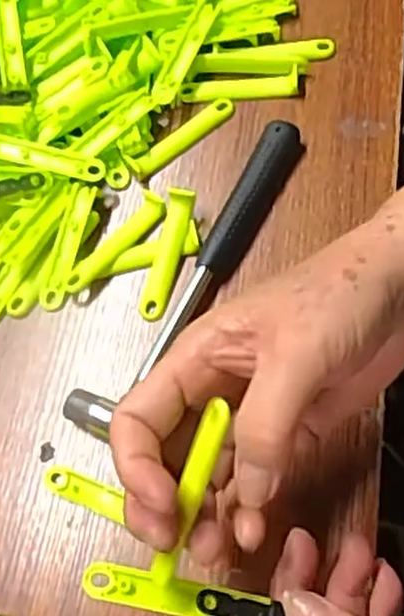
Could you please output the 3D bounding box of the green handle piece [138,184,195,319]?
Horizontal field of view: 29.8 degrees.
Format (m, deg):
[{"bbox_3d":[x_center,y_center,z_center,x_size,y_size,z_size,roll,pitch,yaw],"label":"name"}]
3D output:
[{"bbox_3d":[-0.020,-0.030,0.435,0.015,0.012,0.076,14,86,6],"label":"green handle piece"}]

